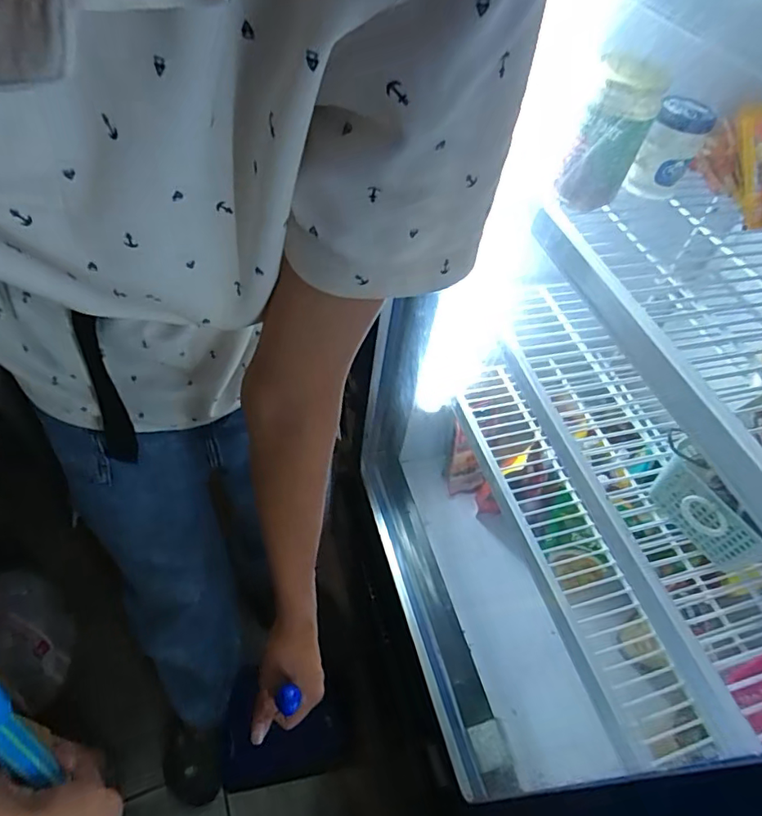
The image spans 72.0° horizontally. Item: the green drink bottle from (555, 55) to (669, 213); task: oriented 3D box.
[{"bbox_3d":[0.217,-0.255,0.494,0.055,0.128,0.066,24,53,11],"label":"green drink bottle"}]

